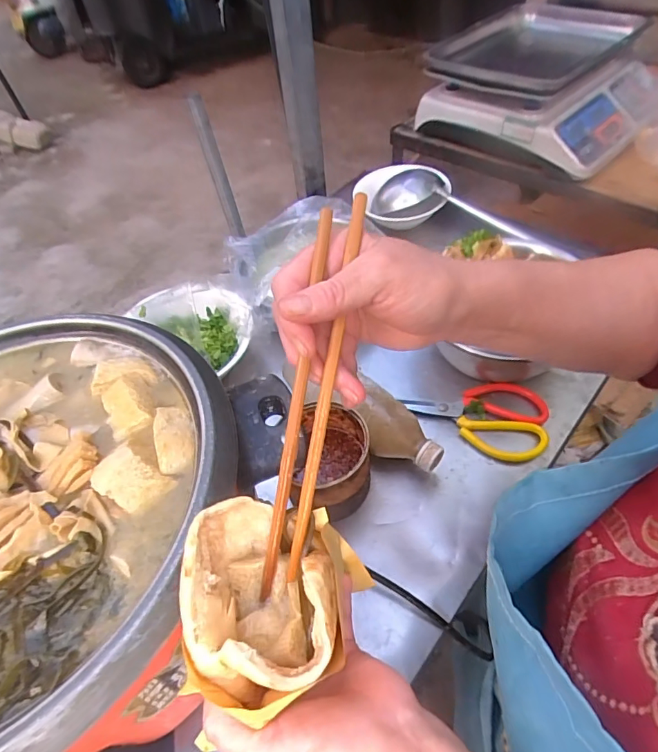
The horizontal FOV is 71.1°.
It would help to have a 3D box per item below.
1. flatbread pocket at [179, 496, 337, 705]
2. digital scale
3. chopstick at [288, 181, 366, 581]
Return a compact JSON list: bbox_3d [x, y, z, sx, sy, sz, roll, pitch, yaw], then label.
[{"bbox_3d":[-0.032,0.105,0.234,0.075,0.053,0.094,-7,52,0],"label":"flatbread pocket"},{"bbox_3d":[0.381,-0.531,0.819,0.350,0.107,0.404,24,58,22],"label":"digital scale"},{"bbox_3d":[-0.002,0.008,0.247,0.008,0.009,0.207,11,95,13],"label":"chopstick"}]

